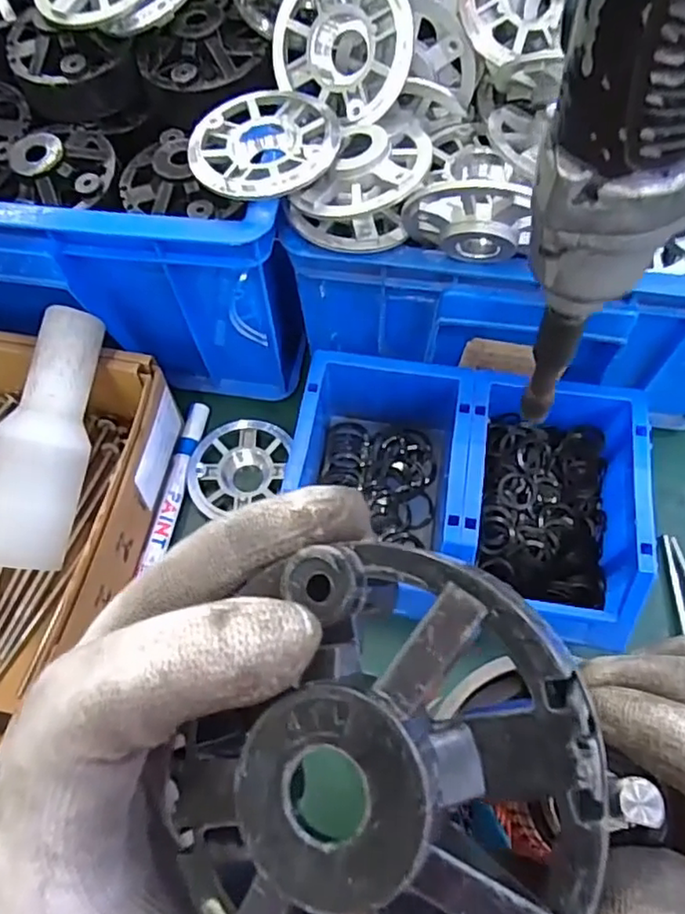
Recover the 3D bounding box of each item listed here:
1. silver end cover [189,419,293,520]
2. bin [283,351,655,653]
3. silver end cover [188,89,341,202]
[{"bbox_3d":[-0.073,0.008,0.437,0.067,0.012,0.077,10,64,6],"label":"silver end cover"},{"bbox_3d":[0.073,0.021,0.392,0.208,0.072,0.147,8,64,5],"label":"bin"},{"bbox_3d":[-0.041,-0.169,0.332,0.077,0.025,0.065,0,64,1],"label":"silver end cover"}]

